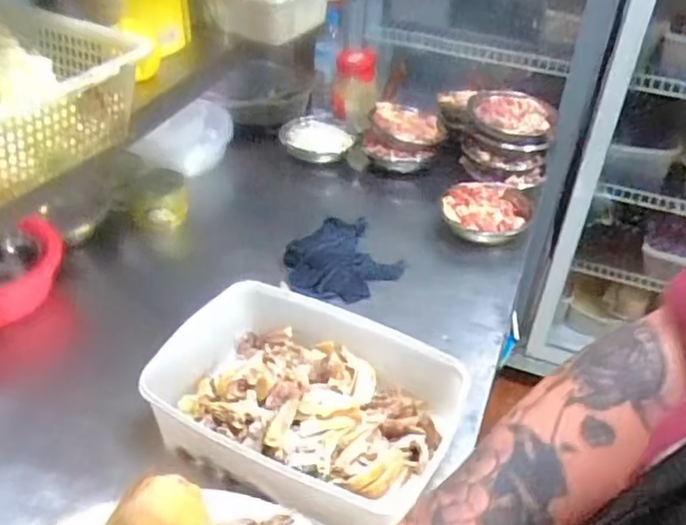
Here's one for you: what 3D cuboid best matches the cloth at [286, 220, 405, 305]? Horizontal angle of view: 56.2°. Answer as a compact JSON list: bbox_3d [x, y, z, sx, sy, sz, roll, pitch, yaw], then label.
[{"bbox_3d":[0.001,-0.006,1.008,0.151,0.050,0.201,30,45,29],"label":"cloth"}]

